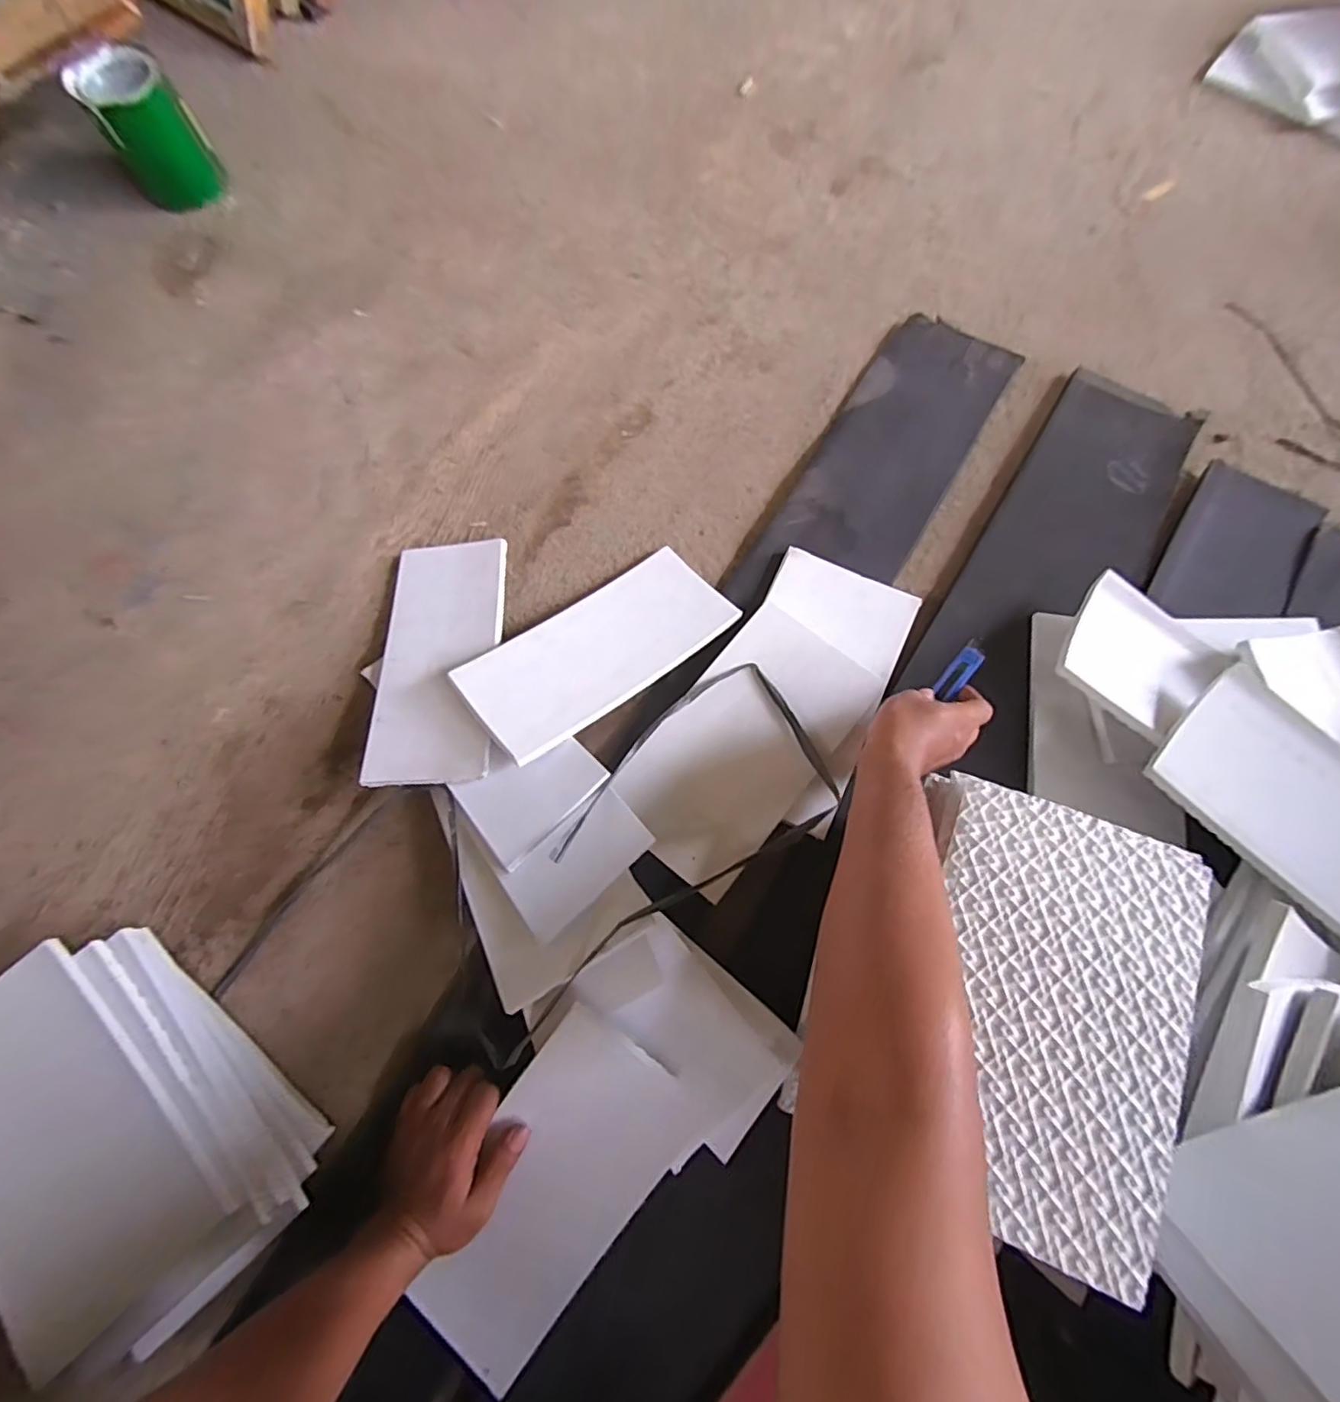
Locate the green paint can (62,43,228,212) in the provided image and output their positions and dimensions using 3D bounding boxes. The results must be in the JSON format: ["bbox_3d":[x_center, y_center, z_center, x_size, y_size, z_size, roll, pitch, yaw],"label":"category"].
[{"bbox_3d":[-0.673,-0.736,0.786,0.111,0.146,0.104,0,75,1],"label":"green paint can"}]

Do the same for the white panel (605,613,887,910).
[{"bbox_3d":[0.076,0.040,0.601,0.148,0.020,0.278,38,77,9],"label":"white panel"}]

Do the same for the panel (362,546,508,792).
[{"bbox_3d":[-0.243,-0.049,0.626,0.124,0.019,0.281,-6,66,3],"label":"panel"}]

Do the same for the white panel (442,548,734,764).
[{"bbox_3d":[-0.072,-0.055,0.627,0.283,0.027,0.127,-35,77,-22],"label":"white panel"}]

